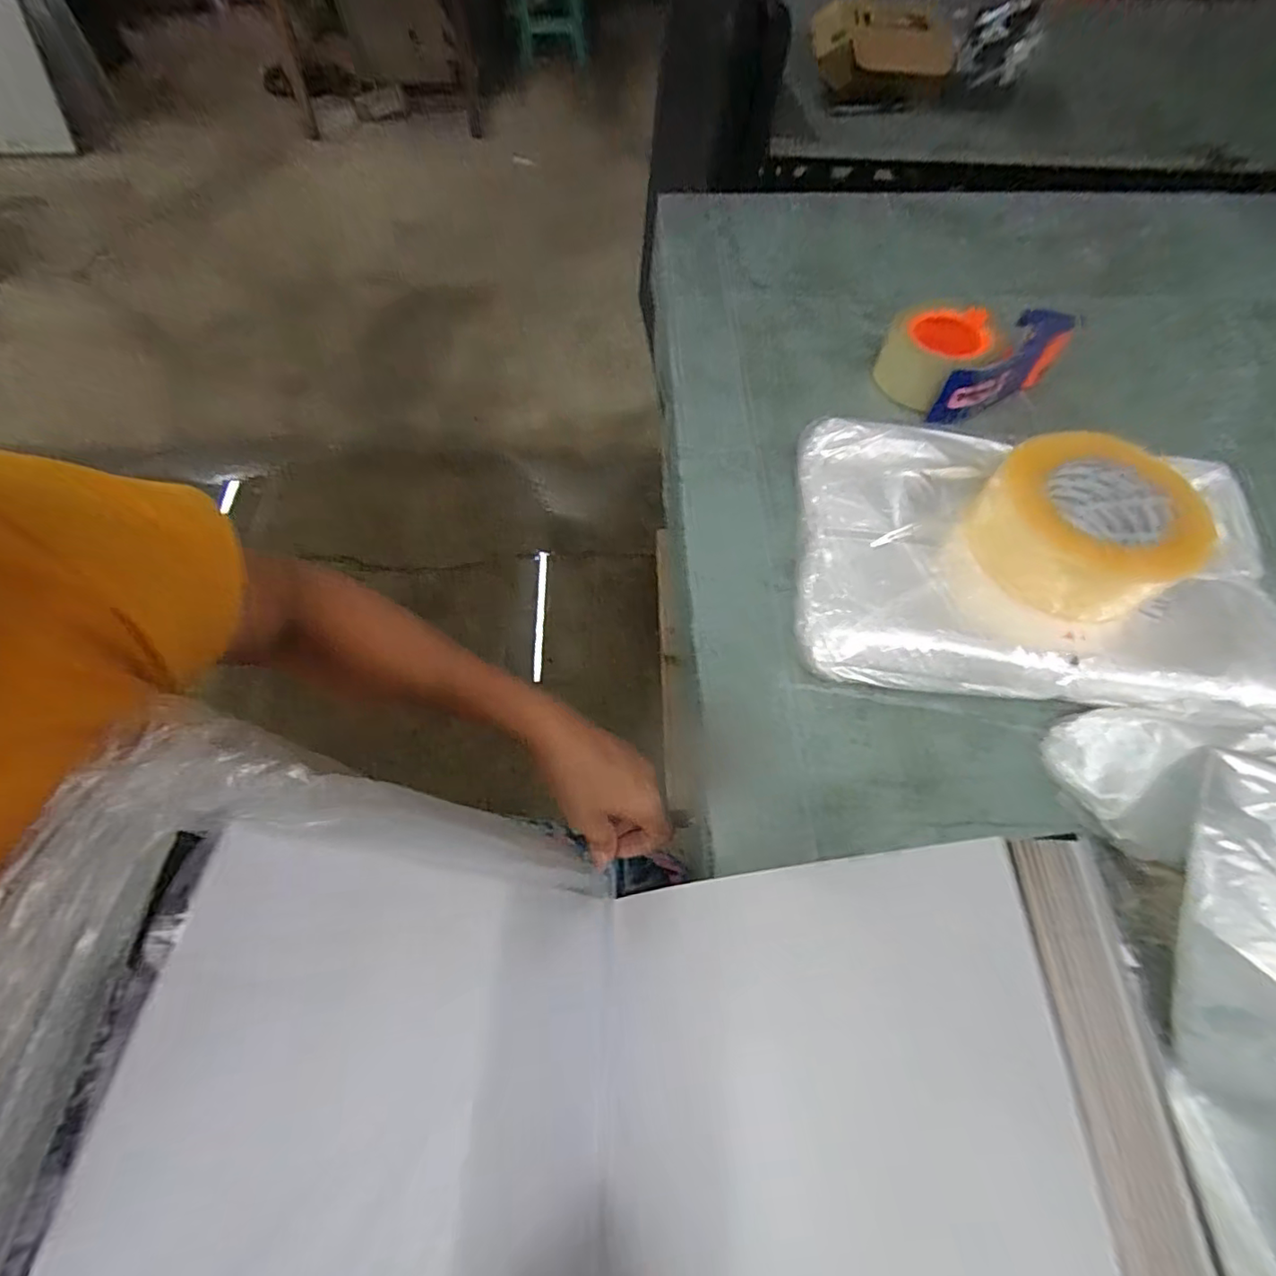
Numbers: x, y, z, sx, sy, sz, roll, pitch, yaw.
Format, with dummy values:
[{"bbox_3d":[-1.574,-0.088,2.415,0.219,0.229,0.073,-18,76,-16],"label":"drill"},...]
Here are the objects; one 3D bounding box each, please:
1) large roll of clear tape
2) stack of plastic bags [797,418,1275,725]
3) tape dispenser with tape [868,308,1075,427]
[{"bbox_3d":[0.305,-0.076,0.404,0.104,0.072,0.131,-41,69,-20],"label":"large roll of clear tape"},{"bbox_3d":[0.289,-0.056,0.430,0.337,0.055,0.223,7,60,3],"label":"stack of plastic bags"},{"bbox_3d":[0.311,-0.271,0.549,0.163,0.058,0.100,-29,64,-16],"label":"tape dispenser with tape"}]

